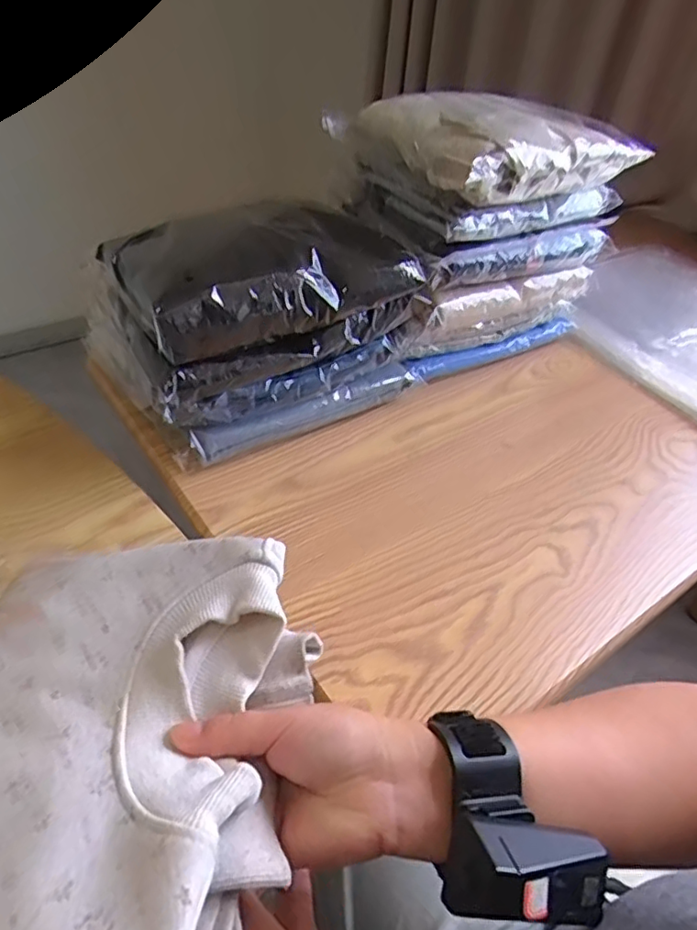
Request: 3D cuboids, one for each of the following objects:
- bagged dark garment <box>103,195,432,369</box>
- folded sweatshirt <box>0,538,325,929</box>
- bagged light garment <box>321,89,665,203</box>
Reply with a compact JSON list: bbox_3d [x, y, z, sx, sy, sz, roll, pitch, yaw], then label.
[{"bbox_3d":[-0.082,-0.191,0.553,0.257,0.059,0.191,-18,47,-24],"label":"bagged dark garment"},{"bbox_3d":[-0.128,0.138,0.303,0.209,0.062,0.227,-6,39,14],"label":"folded sweatshirt"},{"bbox_3d":[0.145,-0.340,0.613,0.261,0.061,0.205,-23,49,-28],"label":"bagged light garment"}]

